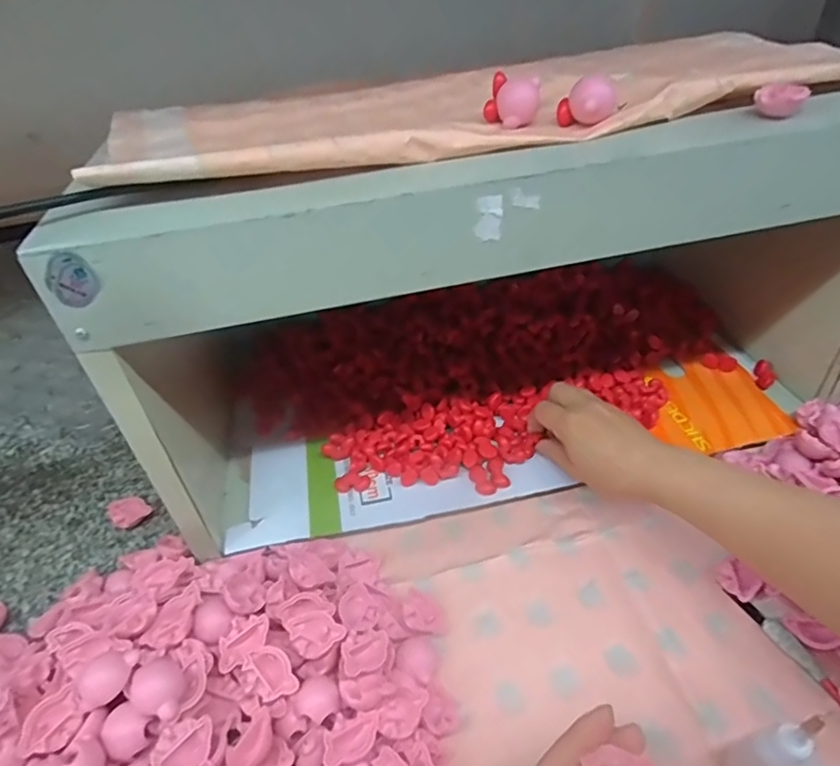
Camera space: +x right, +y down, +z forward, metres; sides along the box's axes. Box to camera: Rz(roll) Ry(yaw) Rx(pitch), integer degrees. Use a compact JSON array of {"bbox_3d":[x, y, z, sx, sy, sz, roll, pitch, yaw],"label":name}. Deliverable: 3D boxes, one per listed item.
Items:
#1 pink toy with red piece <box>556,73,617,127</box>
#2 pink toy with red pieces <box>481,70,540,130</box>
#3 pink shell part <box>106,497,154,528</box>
[{"bbox_3d":[0.111,-0.186,0.359,0.027,0.028,0.031,-24,48,-16],"label":"pink toy with red piece"},{"bbox_3d":[0.061,-0.192,0.370,0.033,0.025,0.027,24,53,27],"label":"pink toy with red pieces"},{"bbox_3d":[-0.264,0.119,0.496,0.031,0.019,0.029,30,57,31],"label":"pink shell part"}]

